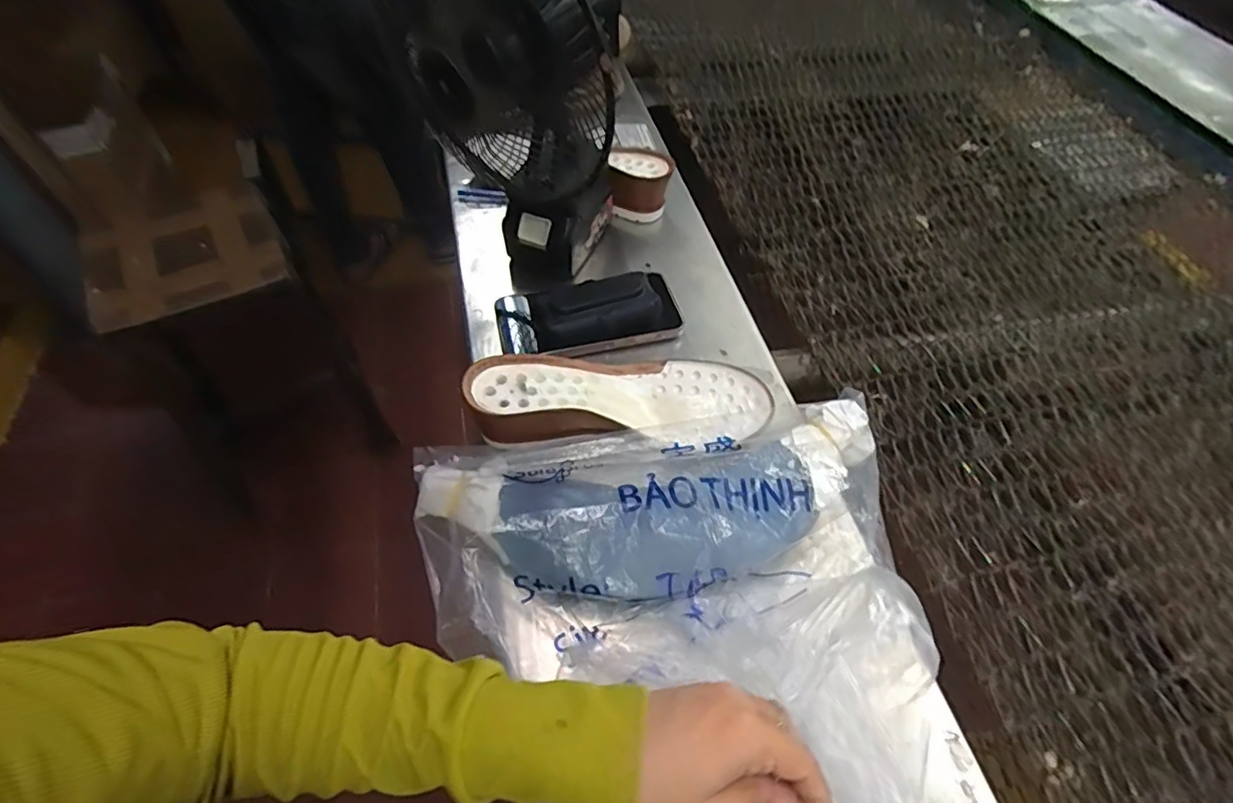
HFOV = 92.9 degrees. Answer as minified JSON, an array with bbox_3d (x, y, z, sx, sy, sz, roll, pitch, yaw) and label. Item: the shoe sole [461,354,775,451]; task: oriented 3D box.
[{"bbox_3d":[0.005,-0.009,0.454,0.229,0.044,0.091,0,54,-1],"label":"shoe sole"}]

